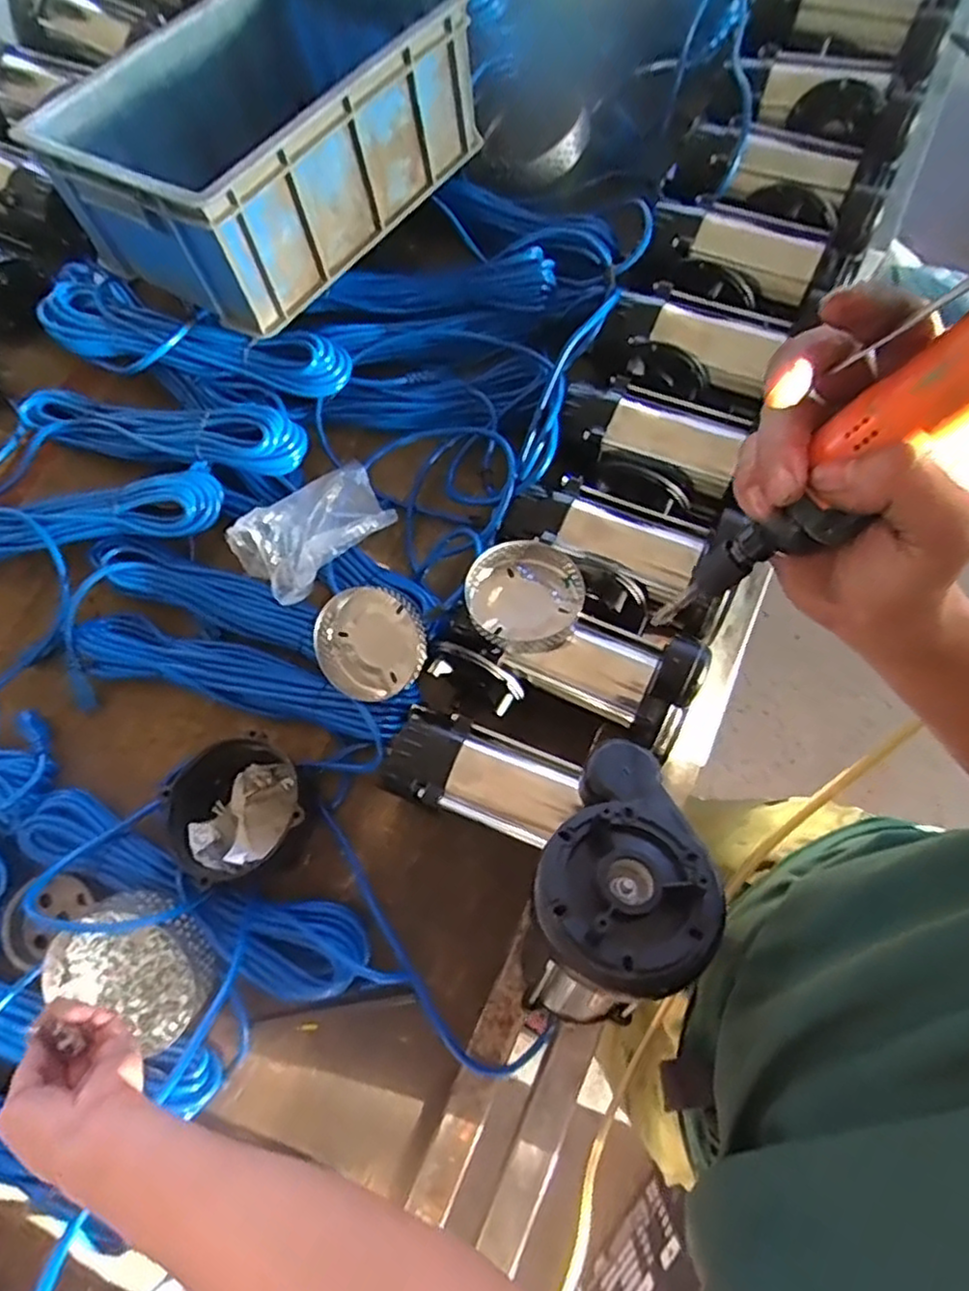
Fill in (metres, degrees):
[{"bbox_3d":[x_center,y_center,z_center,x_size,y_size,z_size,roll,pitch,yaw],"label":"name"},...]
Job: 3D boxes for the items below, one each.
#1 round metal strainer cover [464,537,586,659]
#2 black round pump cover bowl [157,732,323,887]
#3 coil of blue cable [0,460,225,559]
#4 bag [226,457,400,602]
[{"bbox_3d":[0.038,-0.045,0.639,0.105,0.039,0.108,-1,74,3],"label":"round metal strainer cover"},{"bbox_3d":[-0.231,0.154,0.653,0.124,0.055,0.132,-34,75,-6],"label":"black round pump cover bowl"},{"bbox_3d":[-0.455,-0.126,0.740,0.349,0.056,0.082,-11,74,0],"label":"coil of blue cable"},{"bbox_3d":[-0.173,-0.120,0.713,0.161,0.069,0.102,-43,76,-8],"label":"bag"}]

